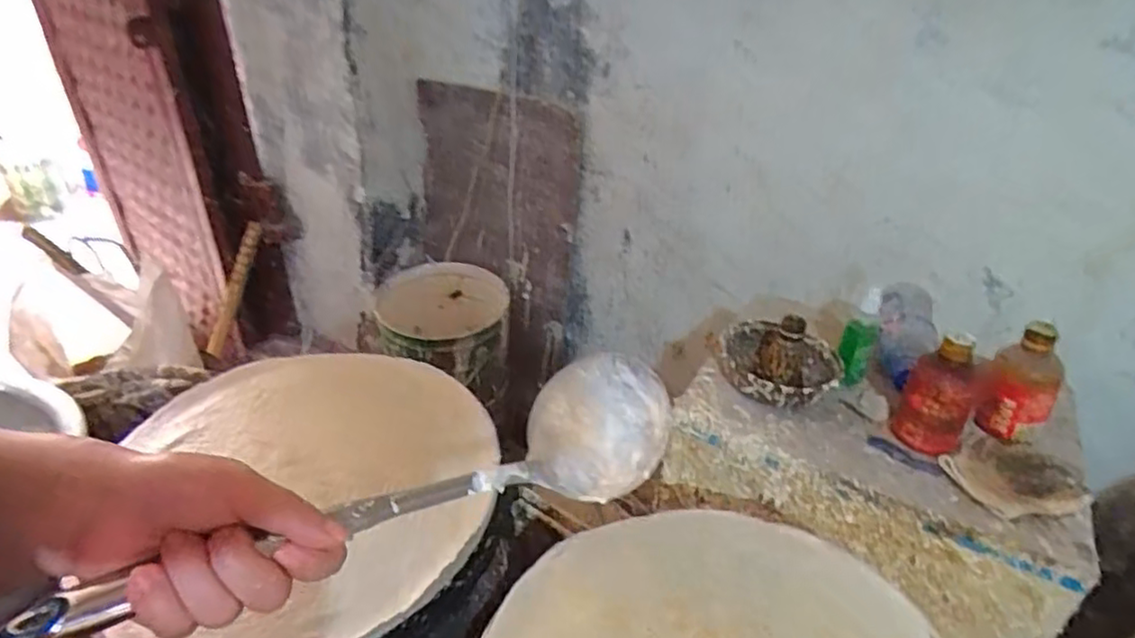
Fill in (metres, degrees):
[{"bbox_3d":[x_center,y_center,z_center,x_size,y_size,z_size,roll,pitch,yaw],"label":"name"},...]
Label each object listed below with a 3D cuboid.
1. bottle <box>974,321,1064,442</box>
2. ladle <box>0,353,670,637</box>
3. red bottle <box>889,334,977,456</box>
[{"bbox_3d":[0.511,0.074,0.751,0.078,0.117,0.068,30,43,34],"label":"bottle"},{"bbox_3d":[-0.076,0.096,0.363,0.309,0.057,0.082,-15,37,-31],"label":"ladle"},{"bbox_3d":[0.402,0.084,0.720,0.072,0.137,0.055,21,40,27],"label":"red bottle"}]

